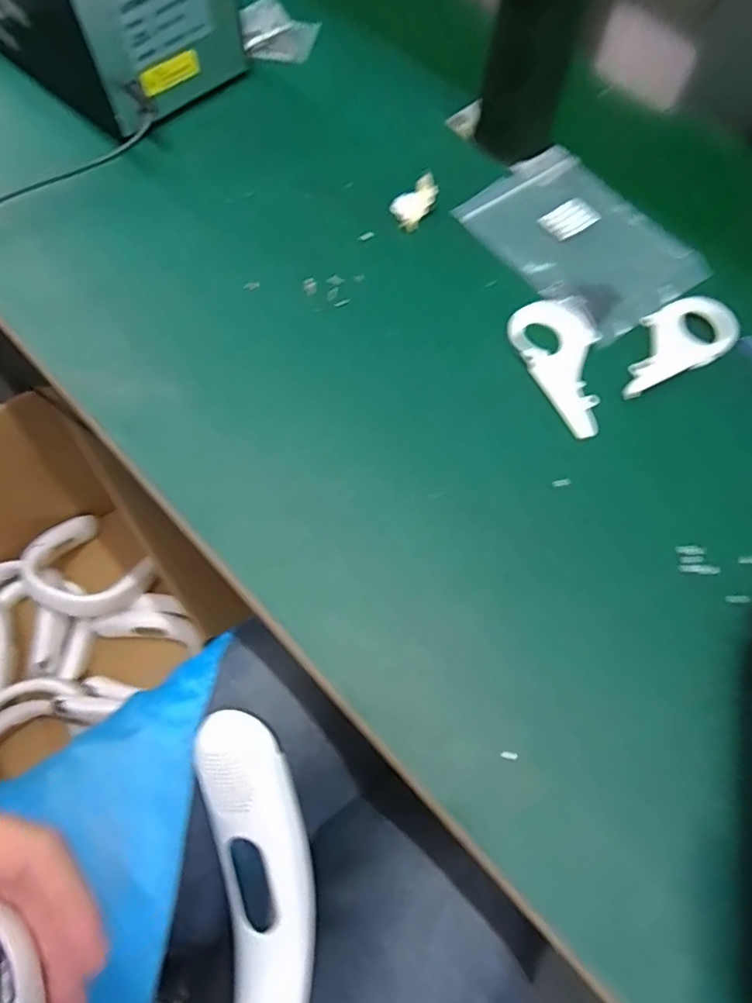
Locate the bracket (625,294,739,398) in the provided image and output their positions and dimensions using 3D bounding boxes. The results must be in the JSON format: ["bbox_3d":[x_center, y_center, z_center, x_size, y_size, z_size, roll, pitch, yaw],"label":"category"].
[{"bbox_3d":[0.182,-0.100,0.348,0.091,0.010,0.047,-25,69,-11],"label":"bracket"}]

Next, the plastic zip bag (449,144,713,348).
[{"bbox_3d":[0.140,-0.183,0.386,0.108,0.006,0.154,-33,71,-14],"label":"plastic zip bag"}]

